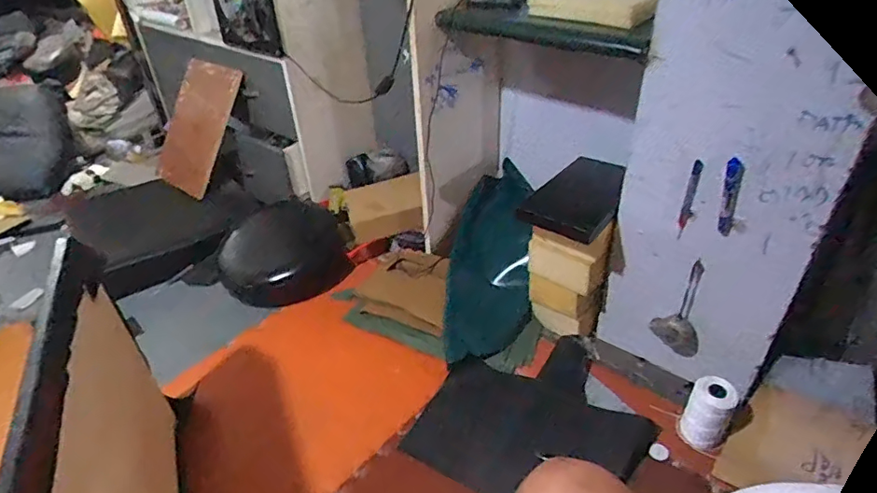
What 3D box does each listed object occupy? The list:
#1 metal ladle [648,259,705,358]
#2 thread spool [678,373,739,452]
[{"bbox_3d":[0.484,0.123,1.042,0.092,0.215,0.026,17,39,25],"label":"metal ladle"},{"bbox_3d":[0.500,0.308,0.982,0.077,0.124,0.061,23,42,31],"label":"thread spool"}]

